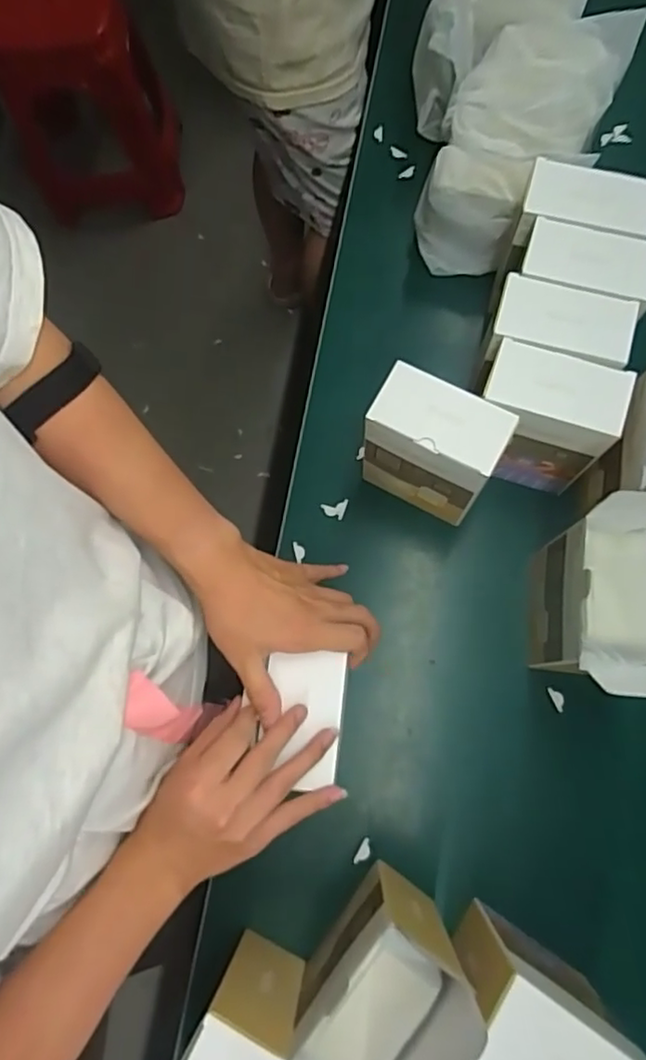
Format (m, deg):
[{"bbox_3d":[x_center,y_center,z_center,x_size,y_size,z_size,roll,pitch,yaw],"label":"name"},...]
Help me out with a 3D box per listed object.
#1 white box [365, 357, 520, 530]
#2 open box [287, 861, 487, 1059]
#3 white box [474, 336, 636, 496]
[{"bbox_3d":[0.107,-0.078,0.611,0.123,0.156,0.067,28,79,8],"label":"white box"},{"bbox_3d":[0.039,0.351,0.464,0.076,0.193,0.139,39,80,10],"label":"open box"},{"bbox_3d":[0.210,-0.105,0.609,0.125,0.154,0.073,19,77,6],"label":"white box"}]

